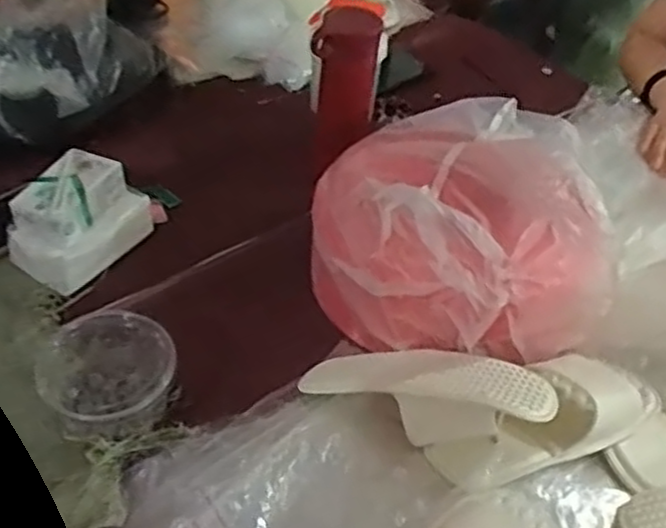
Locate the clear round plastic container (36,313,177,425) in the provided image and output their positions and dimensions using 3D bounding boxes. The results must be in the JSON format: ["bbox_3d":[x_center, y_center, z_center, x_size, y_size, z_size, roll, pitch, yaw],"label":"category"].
[{"bbox_3d":[-0.199,0.097,0.652,0.115,0.058,0.109,3,45,-3],"label":"clear round plastic container"}]

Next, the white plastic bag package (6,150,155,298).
[{"bbox_3d":[-0.274,-0.050,0.795,0.091,0.081,0.139,24,48,17],"label":"white plastic bag package"}]

